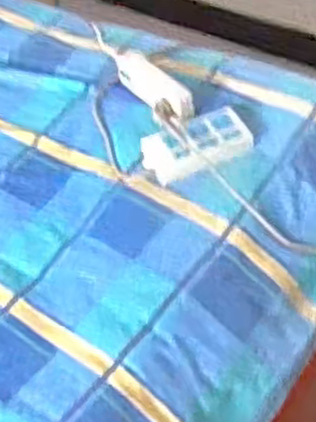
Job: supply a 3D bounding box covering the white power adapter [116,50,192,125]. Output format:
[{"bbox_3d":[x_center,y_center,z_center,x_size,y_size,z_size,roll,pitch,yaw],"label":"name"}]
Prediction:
[{"bbox_3d":[-0.007,-0.198,1.190,0.062,0.031,0.222,-25,44,-15],"label":"white power adapter"}]

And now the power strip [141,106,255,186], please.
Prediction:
[{"bbox_3d":[0.061,-0.098,1.085,0.154,0.033,0.090,-25,58,-15],"label":"power strip"}]

